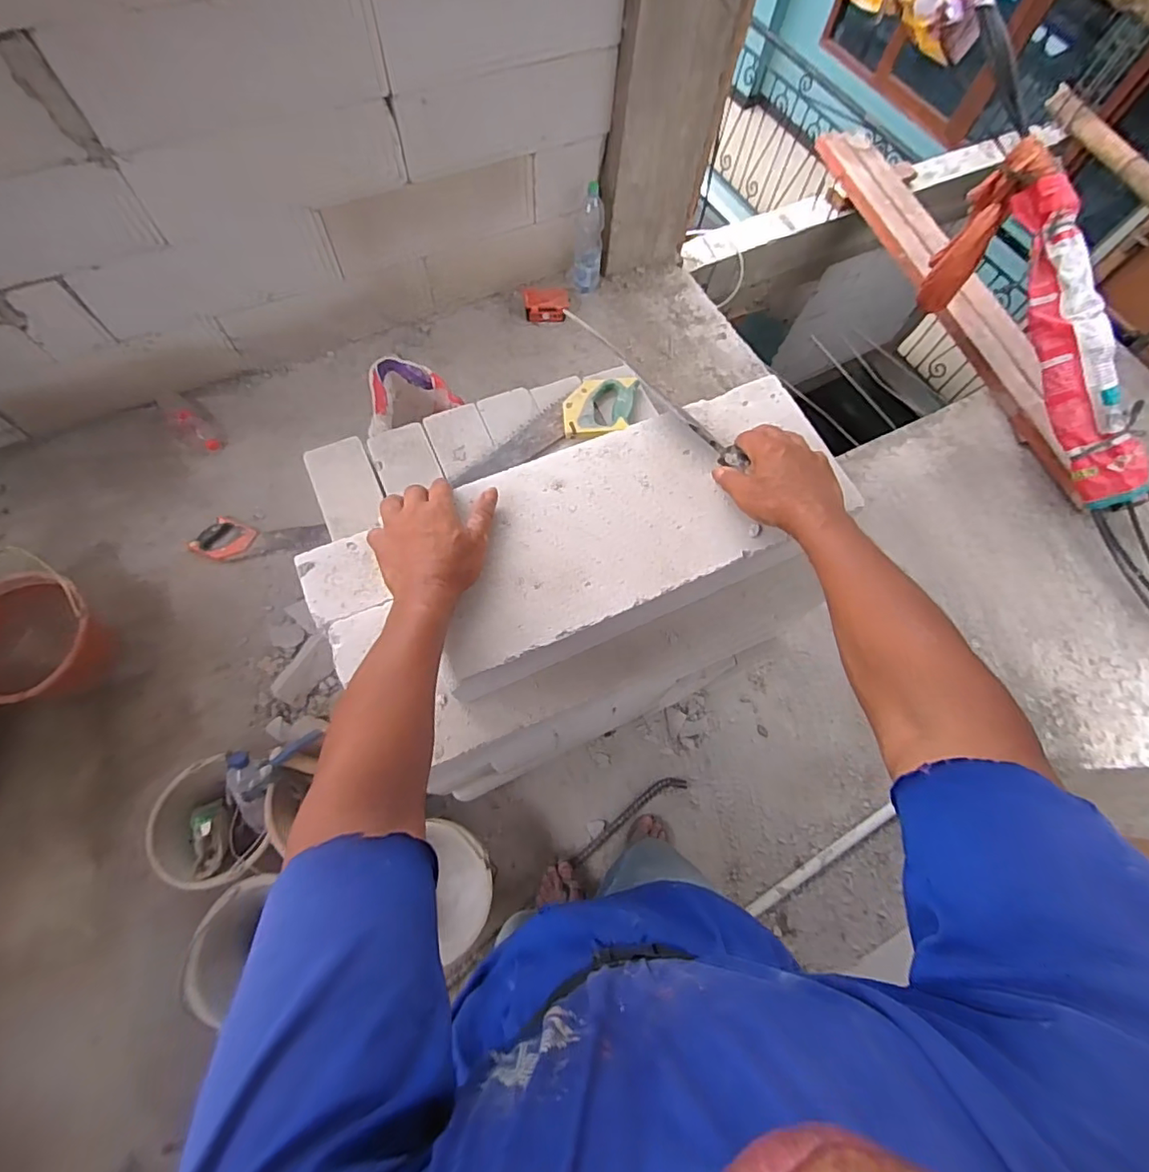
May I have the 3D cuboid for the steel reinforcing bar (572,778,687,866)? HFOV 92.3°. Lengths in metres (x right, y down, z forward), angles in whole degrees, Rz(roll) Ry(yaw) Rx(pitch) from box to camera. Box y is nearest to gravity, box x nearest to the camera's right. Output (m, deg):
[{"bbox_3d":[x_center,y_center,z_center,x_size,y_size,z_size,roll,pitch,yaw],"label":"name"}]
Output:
[{"bbox_3d":[0.125,0.541,1.302,0.321,0.009,0.050,-29,72,-14],"label":"steel reinforcing bar"}]

